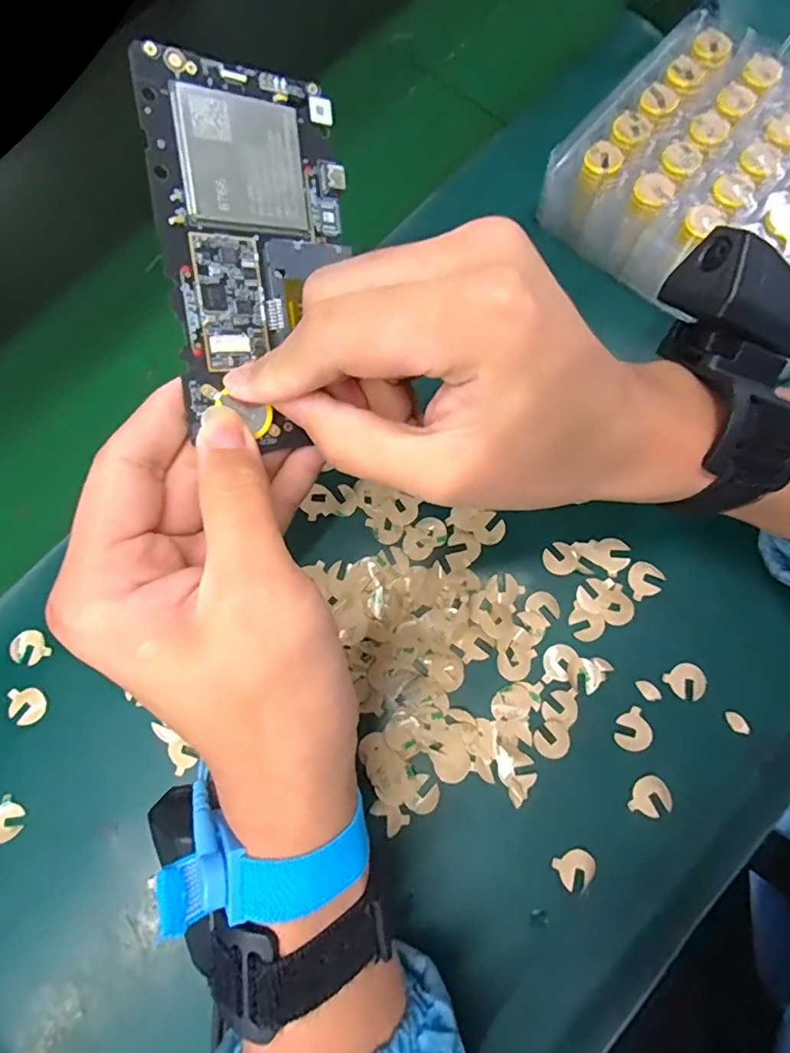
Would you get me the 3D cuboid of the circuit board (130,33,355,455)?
[{"bbox_3d":[-0.046,-0.091,0.190,0.064,0.005,0.122,-11,104,-28],"label":"circuit board"}]

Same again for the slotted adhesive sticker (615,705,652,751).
[{"bbox_3d":[0.116,0.098,0.264,0.016,0.004,0.021,16,78,5],"label":"slotted adhesive sticker"}]

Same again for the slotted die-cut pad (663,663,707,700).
[{"bbox_3d":[0.144,0.076,0.268,0.017,0.004,0.017,-36,78,-7],"label":"slotted die-cut pad"}]

